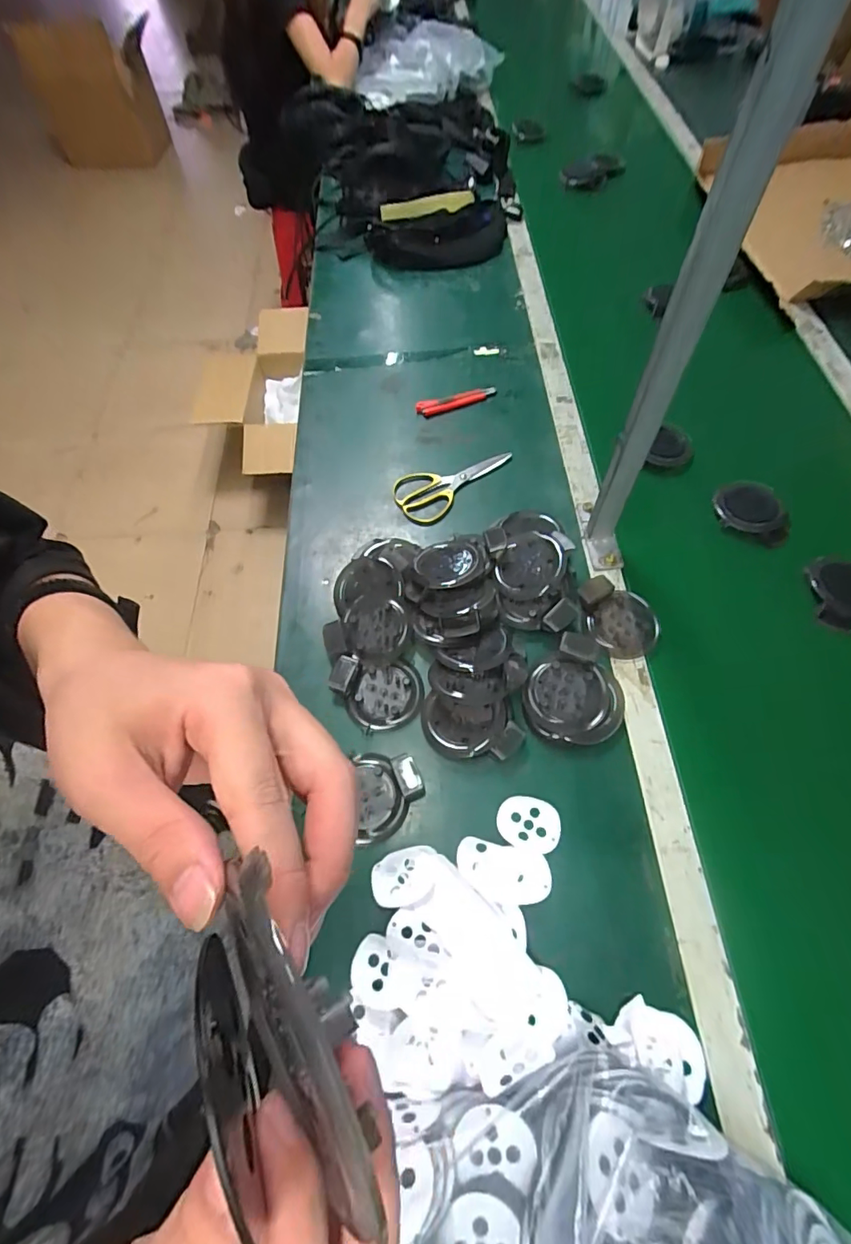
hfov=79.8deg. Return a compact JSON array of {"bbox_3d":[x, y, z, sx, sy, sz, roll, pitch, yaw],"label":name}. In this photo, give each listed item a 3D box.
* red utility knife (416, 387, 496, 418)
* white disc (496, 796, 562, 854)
[{"bbox_3d":[0.052,-0.353,0.820,0.136,0.017,0.030,-18,64,-7],"label":"red utility knife"},{"bbox_3d":[0.104,0.204,0.514,0.062,0.009,0.049,13,64,9],"label":"white disc"}]

